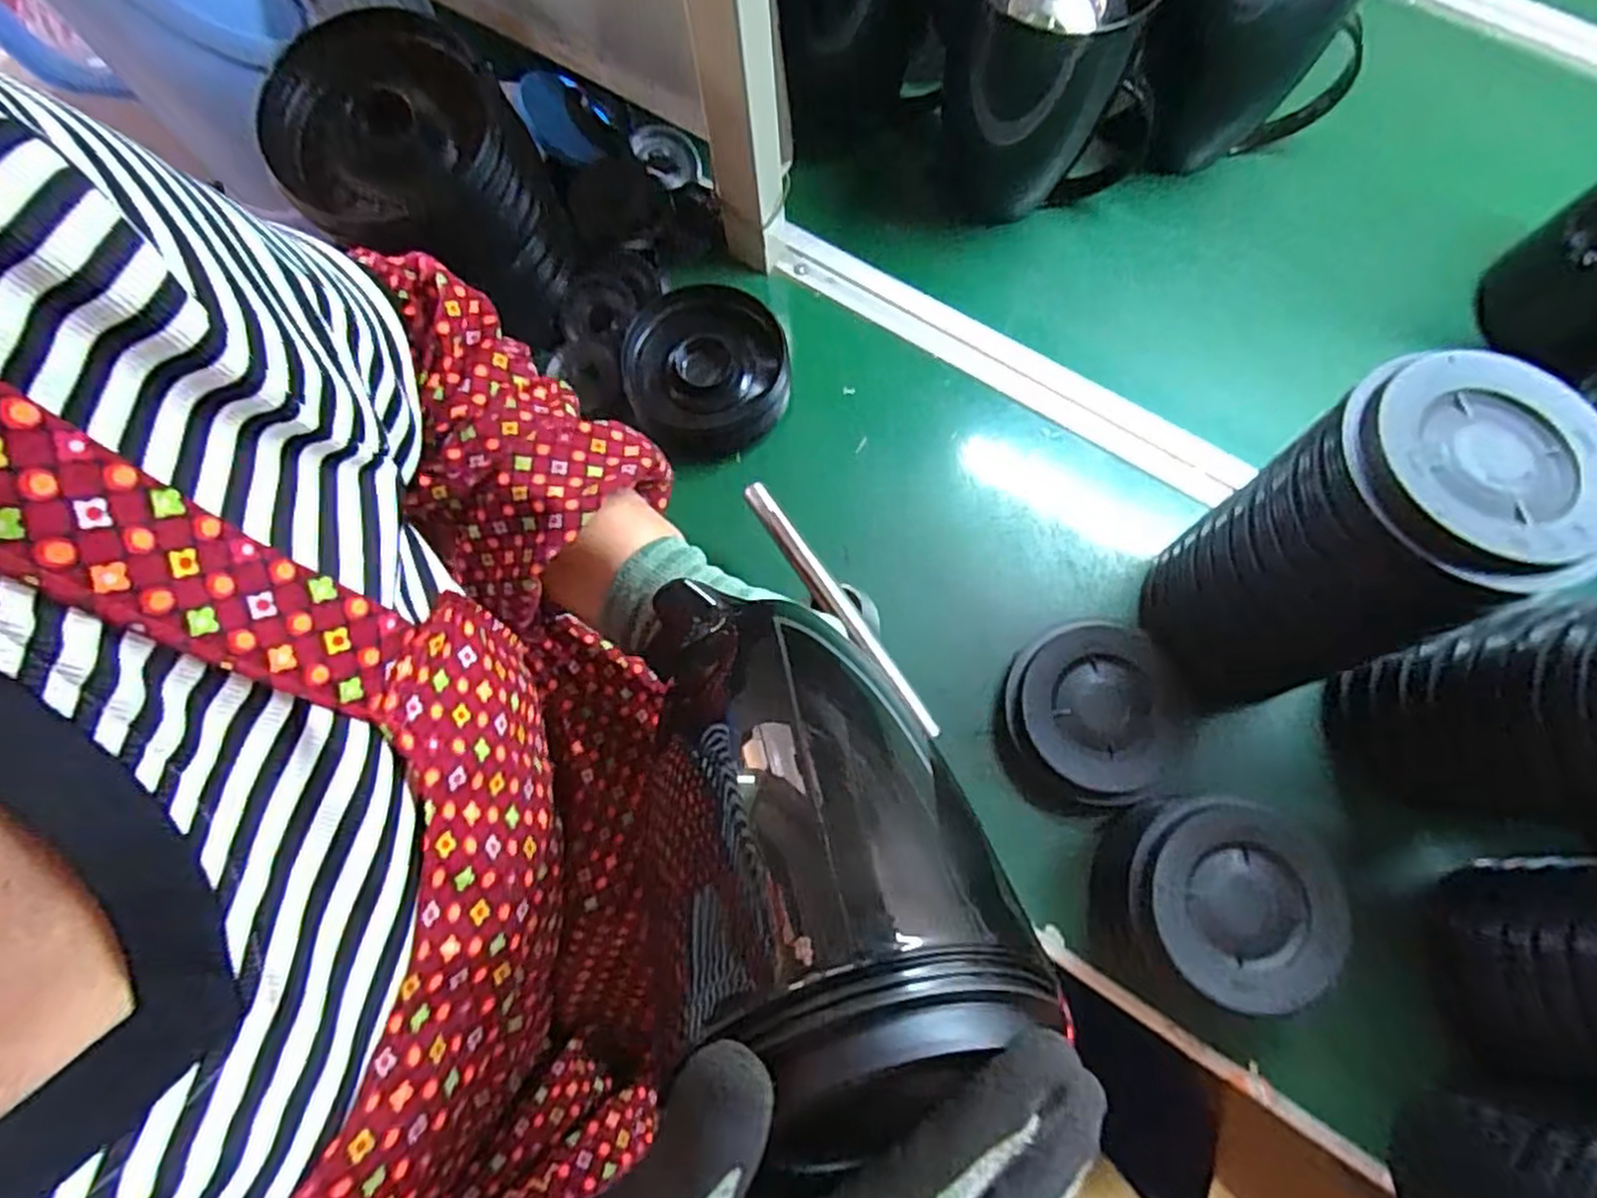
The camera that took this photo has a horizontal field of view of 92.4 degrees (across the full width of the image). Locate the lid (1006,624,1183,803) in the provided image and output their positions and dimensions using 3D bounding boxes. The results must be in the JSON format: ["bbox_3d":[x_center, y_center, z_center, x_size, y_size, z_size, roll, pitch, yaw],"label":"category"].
[{"bbox_3d":[0.200,0.075,0.513,0.103,0.033,0.114,-31,75,-8],"label":"lid"}]

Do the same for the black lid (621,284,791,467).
[{"bbox_3d":[-0.069,-0.170,0.583,0.118,0.037,0.127,-5,73,0],"label":"black lid"}]

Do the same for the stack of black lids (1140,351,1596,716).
[{"bbox_3d":[0.303,-0.024,0.438,0.128,0.220,0.126,-15,73,-3],"label":"stack of black lids"}]

